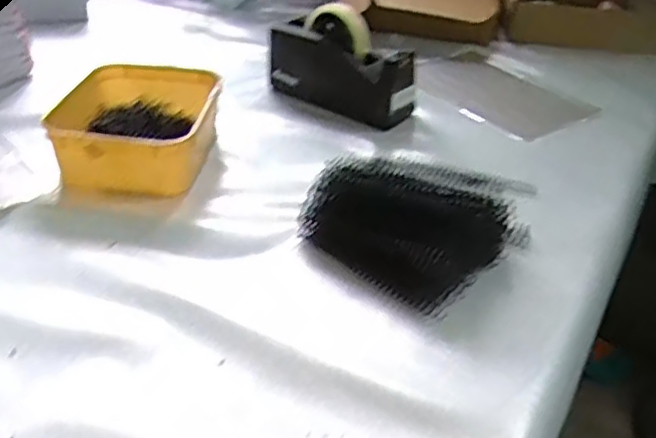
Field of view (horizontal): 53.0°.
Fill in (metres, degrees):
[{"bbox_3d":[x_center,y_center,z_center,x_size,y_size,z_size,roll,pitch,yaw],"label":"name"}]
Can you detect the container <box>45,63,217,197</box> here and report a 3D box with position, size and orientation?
[{"bbox_3d":[-0.210,-0.103,0.729,0.159,0.064,0.196,4,33,-1],"label":"container"}]

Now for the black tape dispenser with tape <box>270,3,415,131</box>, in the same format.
[{"bbox_3d":[0.015,-0.202,0.853,0.201,0.114,0.053,23,38,26],"label":"black tape dispenser with tape"}]

